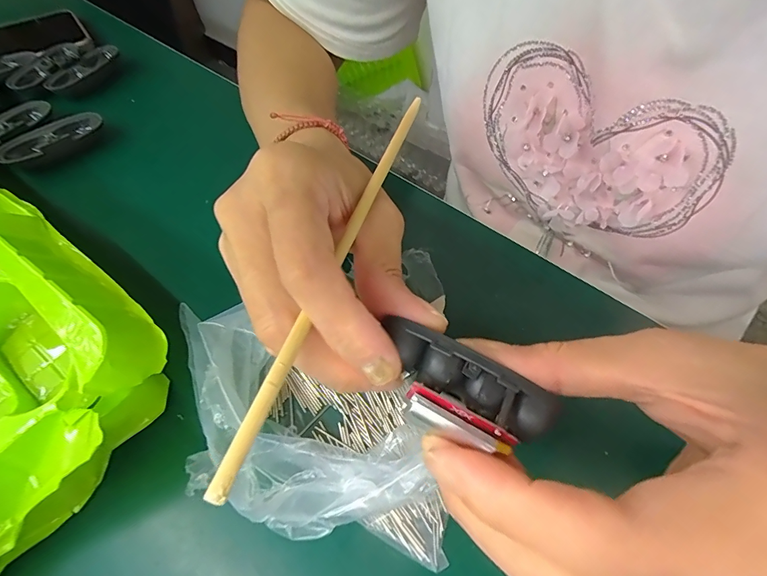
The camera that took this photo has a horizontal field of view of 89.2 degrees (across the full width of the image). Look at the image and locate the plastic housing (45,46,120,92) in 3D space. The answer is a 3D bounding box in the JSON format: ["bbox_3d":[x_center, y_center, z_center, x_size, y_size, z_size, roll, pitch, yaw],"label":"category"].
[{"bbox_3d":[-0.255,-0.187,0.330,0.027,0.005,0.067,15,59,8],"label":"plastic housing"}]

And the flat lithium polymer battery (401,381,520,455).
[{"bbox_3d":[0.023,0.042,0.120,0.034,0.007,0.010,22,61,9],"label":"flat lithium polymer battery"}]

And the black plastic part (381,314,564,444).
[{"bbox_3d":[0.026,0.029,0.126,0.058,0.012,0.014,30,62,8],"label":"black plastic part"}]

